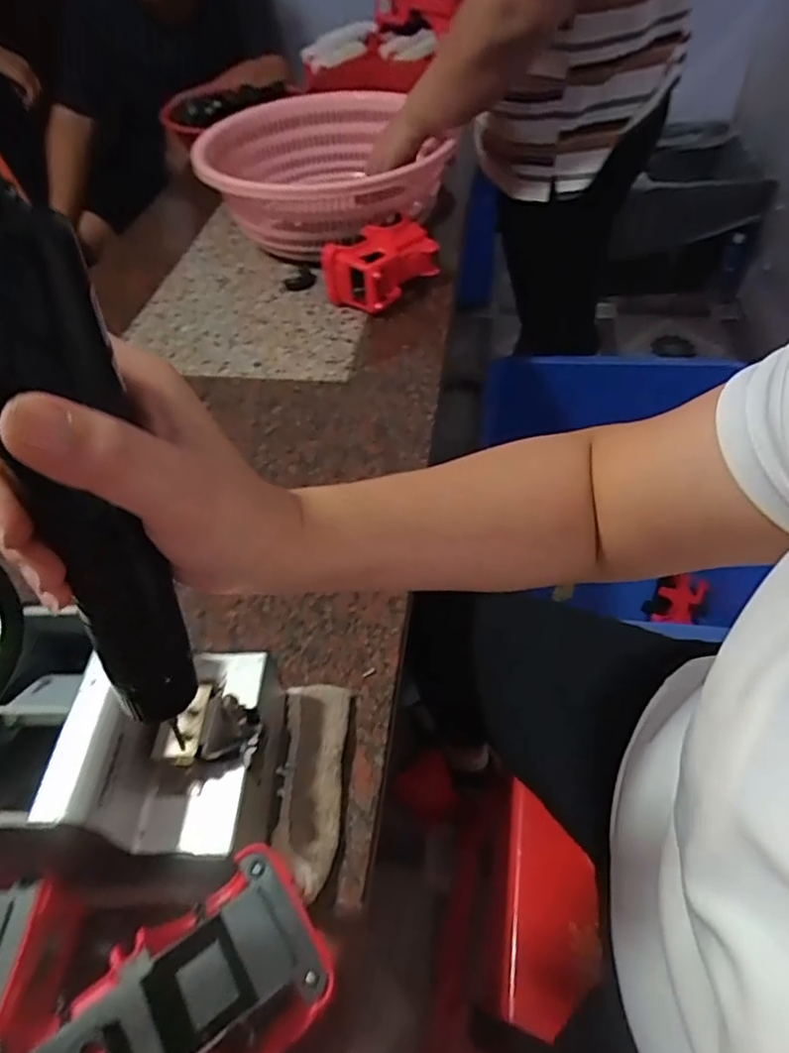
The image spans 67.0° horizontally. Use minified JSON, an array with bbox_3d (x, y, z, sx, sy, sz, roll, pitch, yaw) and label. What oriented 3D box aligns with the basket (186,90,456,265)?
[{"bbox_3d":[-0.099,-0.542,0.915,0.347,0.127,0.330,2,50,7],"label":"basket"}]

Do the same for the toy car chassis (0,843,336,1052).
[{"bbox_3d":[-0.106,0.227,0.271,0.149,0.037,0.078,-34,55,-21],"label":"toy car chassis"}]

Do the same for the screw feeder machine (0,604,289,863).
[{"bbox_3d":[-0.168,0.138,0.367,0.183,0.149,0.122,-3,50,3],"label":"screw feeder machine"}]

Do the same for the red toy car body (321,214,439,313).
[{"bbox_3d":[-0.020,-0.363,0.824,0.104,0.089,0.149,33,60,28],"label":"red toy car body"}]

